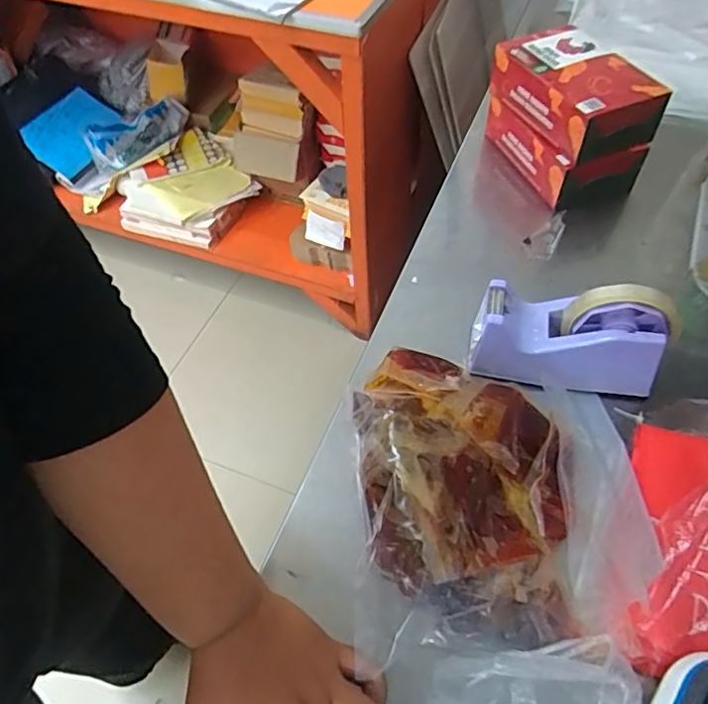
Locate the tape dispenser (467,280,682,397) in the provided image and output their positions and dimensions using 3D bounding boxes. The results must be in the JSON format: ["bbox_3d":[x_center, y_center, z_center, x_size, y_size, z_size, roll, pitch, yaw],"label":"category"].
[{"bbox_3d":[0.194,-0.021,0.519,0.168,0.098,0.061,8,54,7],"label":"tape dispenser"}]

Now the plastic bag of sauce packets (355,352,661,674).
[{"bbox_3d":[0.112,0.098,0.461,0.225,0.064,0.254,-1,54,1],"label":"plastic bag of sauce packets"}]

